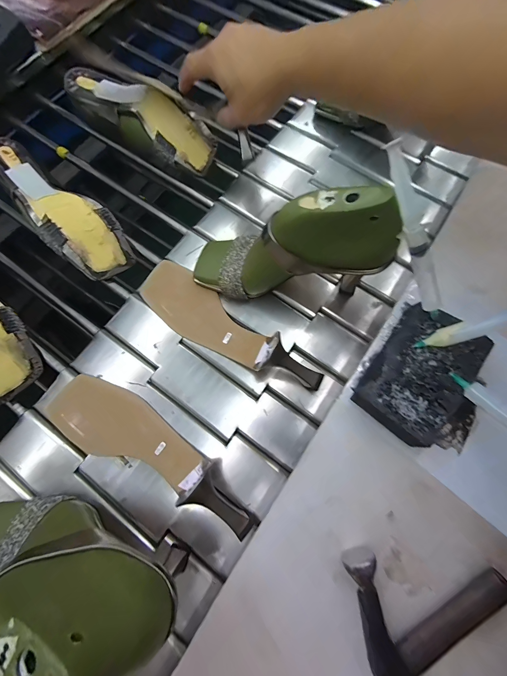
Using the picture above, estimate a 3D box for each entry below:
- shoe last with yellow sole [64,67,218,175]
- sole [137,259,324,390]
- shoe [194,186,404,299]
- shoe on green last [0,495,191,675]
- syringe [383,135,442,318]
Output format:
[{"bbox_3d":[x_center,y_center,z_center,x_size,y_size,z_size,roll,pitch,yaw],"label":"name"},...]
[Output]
[{"bbox_3d":[-0.172,-0.331,0.431,0.234,0.070,0.077,27,75,0],"label":"shoe last with yellow sole"},{"bbox_3d":[-0.037,-0.016,0.355,0.268,0.058,0.074,35,76,9],"label":"sole"},{"bbox_3d":[0.030,-0.099,0.319,0.239,0.116,0.071,-5,68,40],"label":"shoe"},{"bbox_3d":[-0.177,0.191,0.238,0.228,0.168,0.067,2,74,0],"label":"shoe on green last"},{"bbox_3d":[0.145,-0.088,0.256,0.019,0.016,0.160,-32,111,-10],"label":"syringe"}]

